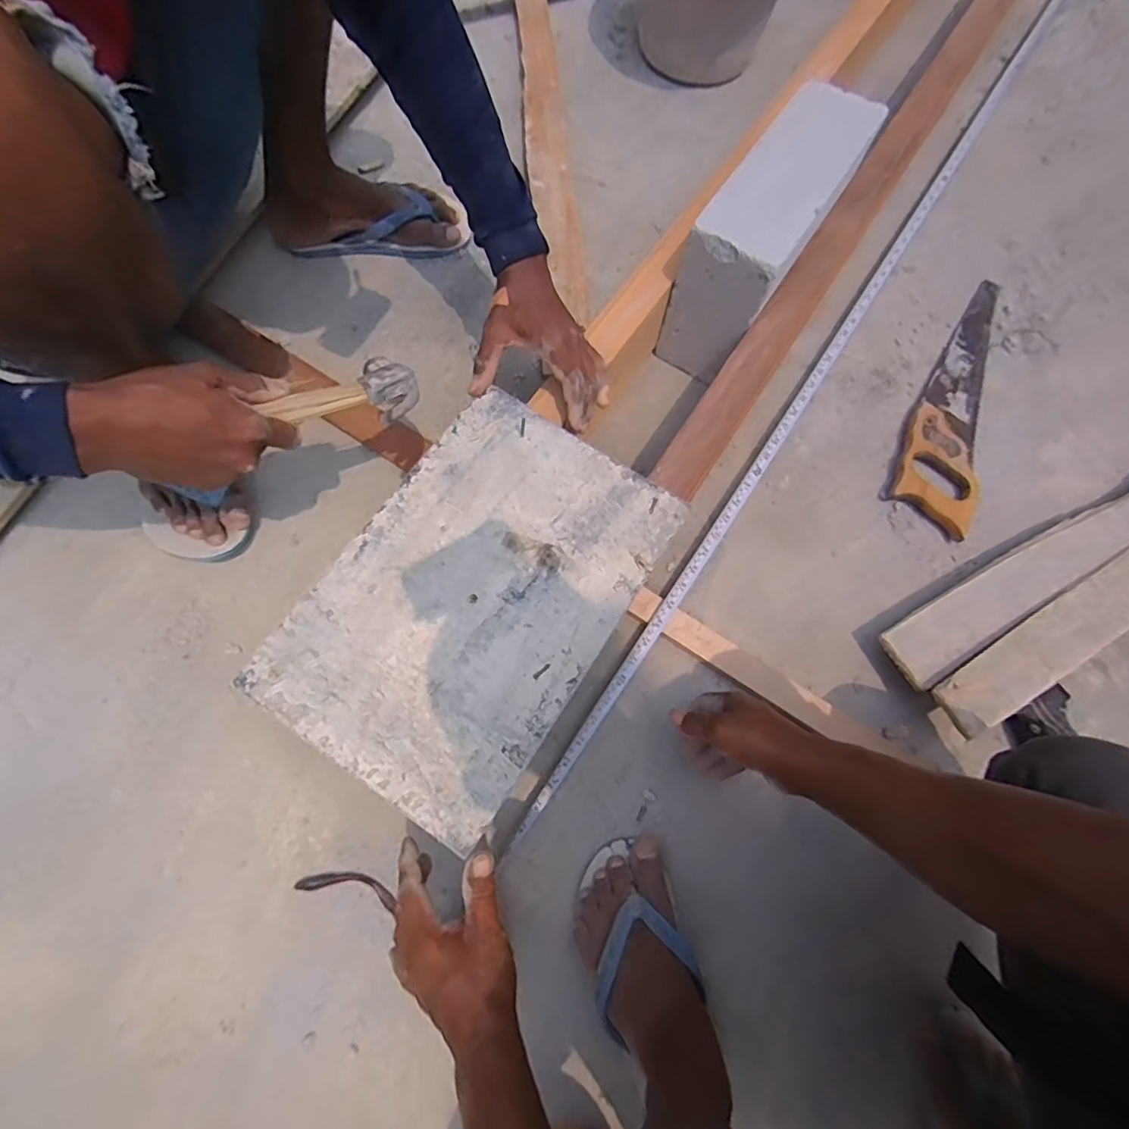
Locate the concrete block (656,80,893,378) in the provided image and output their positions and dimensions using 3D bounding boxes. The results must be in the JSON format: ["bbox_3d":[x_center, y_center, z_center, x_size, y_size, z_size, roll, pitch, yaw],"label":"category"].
[{"bbox_3d":[0.236,-0.386,0.671,0.102,0.208,0.269,33,75,8],"label":"concrete block"}]

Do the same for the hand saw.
[{"bbox_3d":[0.526,-0.227,0.723,0.100,0.022,0.406,27,74,6],"label":"hand saw"}]

